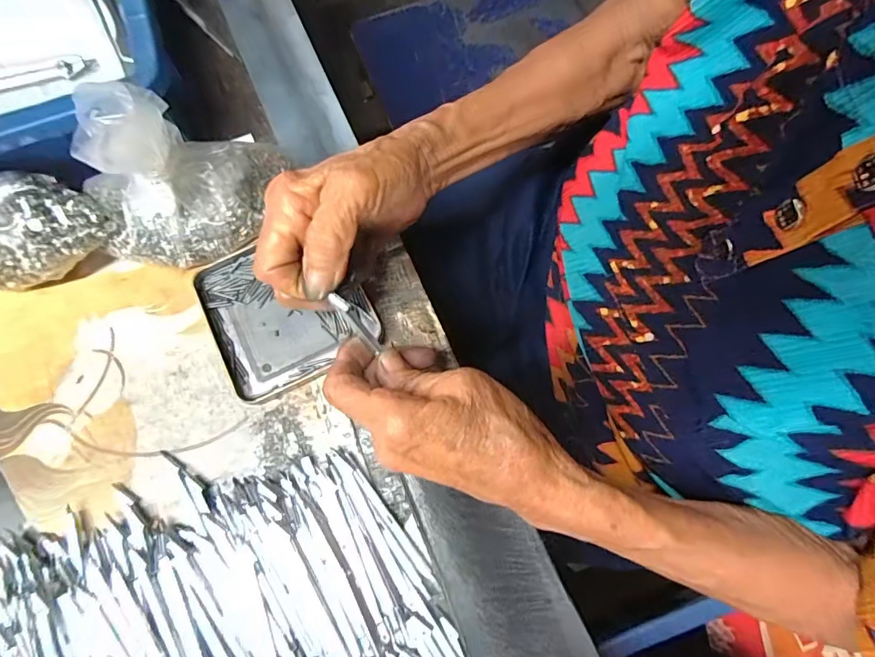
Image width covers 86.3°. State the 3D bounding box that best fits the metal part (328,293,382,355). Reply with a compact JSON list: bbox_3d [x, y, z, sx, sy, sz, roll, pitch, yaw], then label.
[{"bbox_3d":[-0.041,-0.003,0.239,0.005,0.006,0.036,-40,104,-9],"label":"metal part"}]

